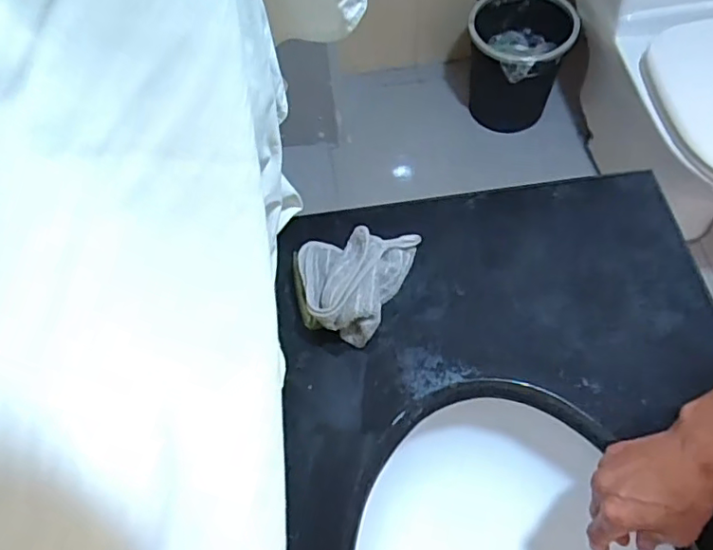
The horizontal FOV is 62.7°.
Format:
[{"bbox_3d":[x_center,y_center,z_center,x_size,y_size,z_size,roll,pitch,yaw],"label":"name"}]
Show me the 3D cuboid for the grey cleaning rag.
[{"bbox_3d":[-0.008,-0.004,0.603,0.111,0.044,0.133,18,64,11],"label":"grey cleaning rag"}]

